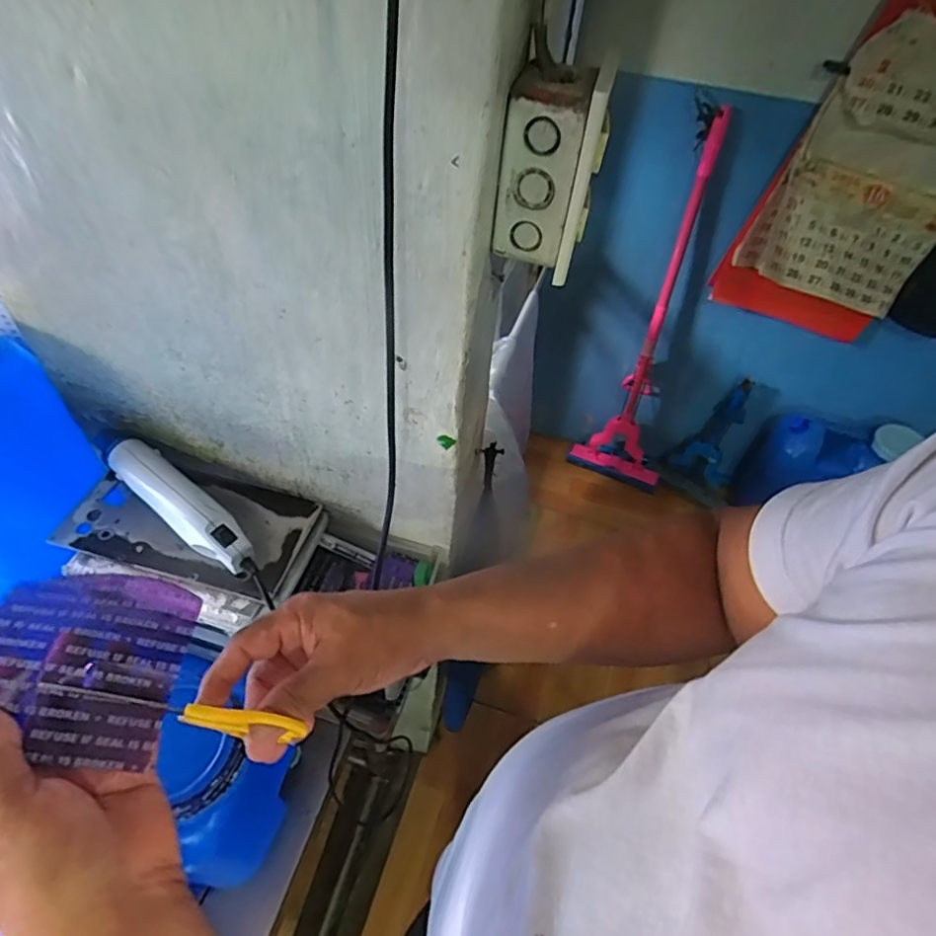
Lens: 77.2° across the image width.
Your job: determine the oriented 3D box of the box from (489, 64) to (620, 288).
[{"bbox_3d":[0.053,-0.187,0.368,0.055,0.108,0.049,17,51,9],"label":"box"}]

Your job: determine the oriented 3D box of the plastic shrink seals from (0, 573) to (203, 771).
[{"bbox_3d":[-0.202,0.099,0.305,0.096,0.014,0.094,18,53,-18],"label":"plastic shrink seals"}]

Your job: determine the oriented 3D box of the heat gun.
[{"bbox_3d":[-0.300,0.020,0.583,0.242,0.040,0.042,33,56,20],"label":"heat gun"}]

